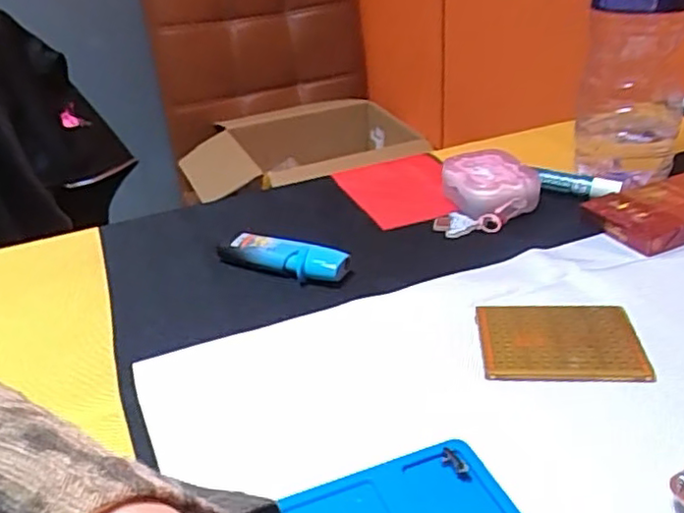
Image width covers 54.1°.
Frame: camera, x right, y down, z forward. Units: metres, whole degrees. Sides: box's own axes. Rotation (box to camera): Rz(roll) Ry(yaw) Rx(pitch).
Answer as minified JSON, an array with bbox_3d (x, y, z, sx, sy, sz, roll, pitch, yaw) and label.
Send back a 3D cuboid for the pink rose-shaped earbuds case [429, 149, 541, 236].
[{"bbox_3d":[0.096,-0.044,0.441,0.062,0.028,0.069,3,31,15],"label":"pink rose-shaped earbuds case"}]

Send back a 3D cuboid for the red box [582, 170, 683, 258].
[{"bbox_3d":[0.207,-0.032,0.416,0.102,0.014,0.056,-18,32,-21],"label":"red box"}]

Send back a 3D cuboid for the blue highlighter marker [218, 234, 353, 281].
[{"bbox_3d":[-0.036,0.001,0.398,0.085,0.017,0.019,11,33,26],"label":"blue highlighter marker"}]

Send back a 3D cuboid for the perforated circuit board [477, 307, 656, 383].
[{"bbox_3d":[0.103,0.039,0.320,0.071,0.004,0.057,-2,30,7],"label":"perforated circuit board"}]

